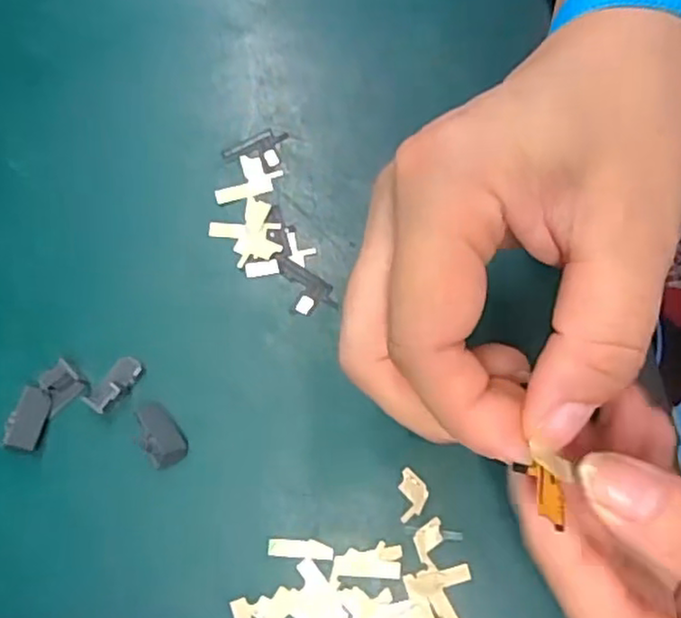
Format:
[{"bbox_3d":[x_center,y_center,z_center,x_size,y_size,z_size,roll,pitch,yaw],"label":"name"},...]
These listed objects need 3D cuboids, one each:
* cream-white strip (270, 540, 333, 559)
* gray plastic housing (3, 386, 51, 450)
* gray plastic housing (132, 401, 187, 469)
[{"bbox_3d":[-0.014,0.081,0.227,0.022,0.004,0.006,4,76,1],"label":"cream-white strip"},{"bbox_3d":[-0.110,0.039,0.237,0.010,0.006,0.021,13,76,3],"label":"gray plastic housing"},{"bbox_3d":[-0.064,0.044,0.234,0.014,0.004,0.023,-36,78,-9],"label":"gray plastic housing"}]

